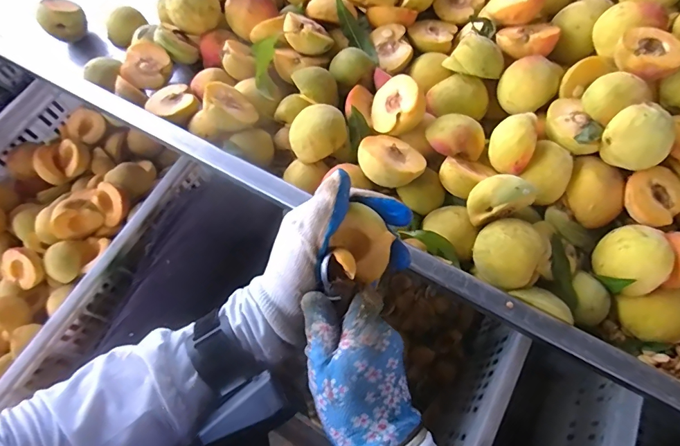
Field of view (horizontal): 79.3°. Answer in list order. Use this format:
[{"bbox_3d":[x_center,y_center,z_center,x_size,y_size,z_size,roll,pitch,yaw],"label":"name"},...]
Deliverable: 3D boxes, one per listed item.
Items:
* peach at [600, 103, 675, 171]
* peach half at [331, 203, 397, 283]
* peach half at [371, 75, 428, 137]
[{"bbox_3d":[0.270,-0.077,0.371,0.049,0.045,0.054,-37,68,-13],"label":"peach"},{"bbox_3d":[0.015,0.019,0.312,0.043,0.033,0.046,-1,65,3],"label":"peach half"},{"bbox_3d":[0.065,-0.125,0.452,0.062,0.035,0.062,-6,79,34],"label":"peach half"}]

